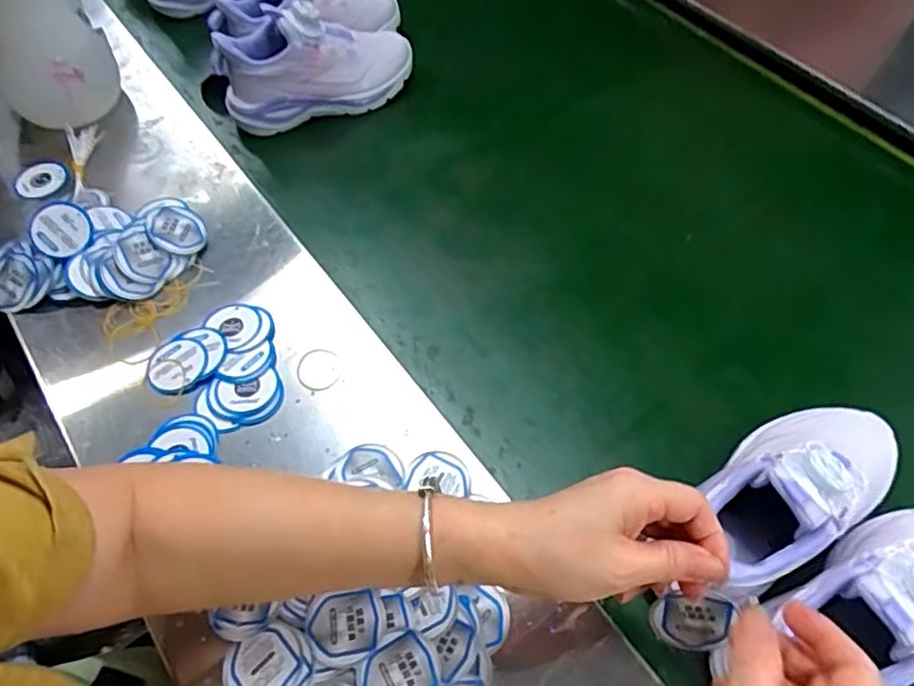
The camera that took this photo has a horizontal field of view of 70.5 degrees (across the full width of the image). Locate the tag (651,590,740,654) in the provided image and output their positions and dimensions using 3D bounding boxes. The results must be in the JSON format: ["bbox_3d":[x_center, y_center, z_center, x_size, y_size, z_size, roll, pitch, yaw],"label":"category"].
[{"bbox_3d":[0.132,0.159,0.367,0.041,0.043,0.004,10,24,11],"label":"tag"}]

